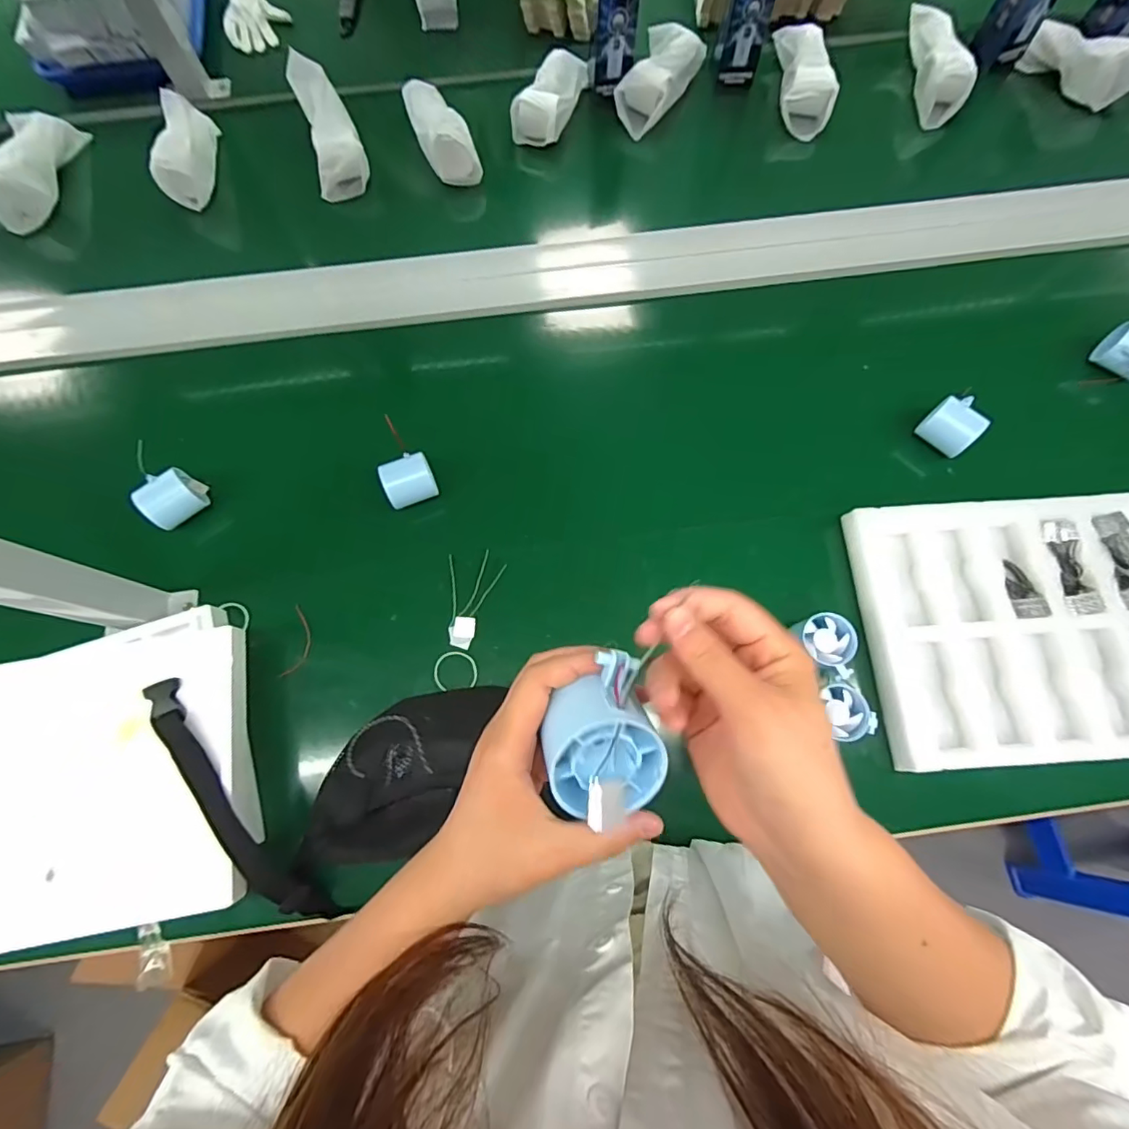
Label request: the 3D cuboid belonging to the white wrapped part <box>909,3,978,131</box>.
[{"bbox_3d":[0.578,-0.778,0.824,0.063,0.066,0.176,-1,73,0],"label":"white wrapped part"}]

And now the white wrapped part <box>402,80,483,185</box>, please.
[{"bbox_3d":[-0.197,-0.664,0.798,0.069,0.069,0.182,-26,74,-7],"label":"white wrapped part"}]

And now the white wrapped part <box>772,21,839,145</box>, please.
[{"bbox_3d":[0.372,-0.760,0.831,0.077,0.054,0.202,2,73,1],"label":"white wrapped part"}]

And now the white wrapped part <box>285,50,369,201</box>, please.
[{"bbox_3d":[-0.353,-0.658,0.789,0.074,0.047,0.206,-19,88,-5],"label":"white wrapped part"}]

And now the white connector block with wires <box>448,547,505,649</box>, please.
[{"bbox_3d":[-0.098,0.037,0.592,0.060,0.022,0.108,-3,73,0],"label":"white connector block with wires"}]

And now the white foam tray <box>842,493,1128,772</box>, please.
[{"bbox_3d":[0.489,0.060,0.565,0.319,0.033,0.274,-5,73,-1],"label":"white foam tray"}]

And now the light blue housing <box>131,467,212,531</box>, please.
[{"bbox_3d":[-0.454,-0.075,0.613,0.063,0.047,0.050,-42,77,-11],"label":"light blue housing"}]

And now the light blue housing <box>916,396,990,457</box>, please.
[{"bbox_3d":[0.473,-0.167,0.649,0.066,0.055,0.060,-37,76,-10],"label":"light blue housing"}]

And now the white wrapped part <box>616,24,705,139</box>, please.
[{"bbox_3d":[0.146,-0.760,0.830,0.088,0.047,0.186,23,75,8],"label":"white wrapped part"}]

